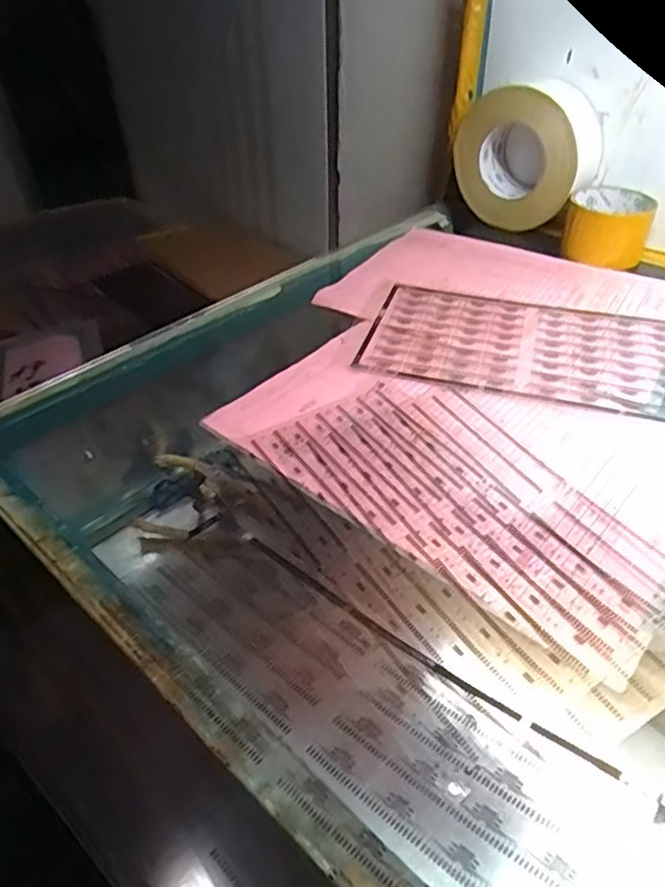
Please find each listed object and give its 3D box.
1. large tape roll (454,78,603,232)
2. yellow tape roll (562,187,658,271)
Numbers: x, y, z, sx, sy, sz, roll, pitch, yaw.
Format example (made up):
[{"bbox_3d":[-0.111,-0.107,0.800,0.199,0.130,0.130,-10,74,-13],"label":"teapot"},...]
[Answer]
[{"bbox_3d":[0.206,-0.304,0.665,0.144,0.127,0.070,23,47,25],"label":"large tape roll"},{"bbox_3d":[0.281,-0.222,0.630,0.077,0.048,0.078,-1,42,1],"label":"yellow tape roll"}]

